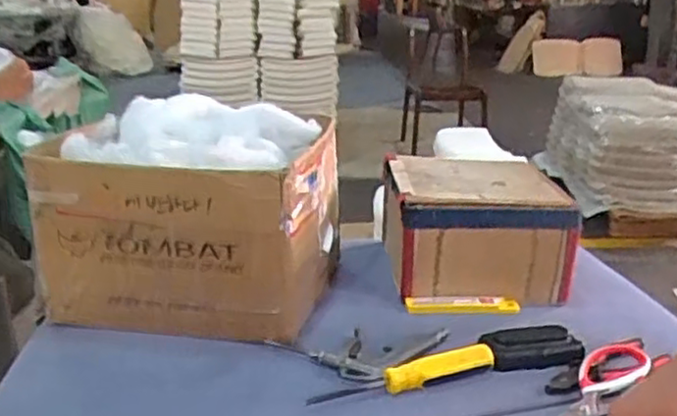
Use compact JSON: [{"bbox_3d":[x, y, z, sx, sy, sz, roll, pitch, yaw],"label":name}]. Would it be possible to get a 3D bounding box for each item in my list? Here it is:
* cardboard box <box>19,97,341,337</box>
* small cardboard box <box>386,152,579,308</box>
[{"bbox_3d":[-0.163,0.008,0.841,0.291,0.228,0.232,5,22,15],"label":"cardboard box"},{"bbox_3d":[0.178,0.019,0.939,0.219,0.130,0.202,-3,21,-4],"label":"small cardboard box"}]

